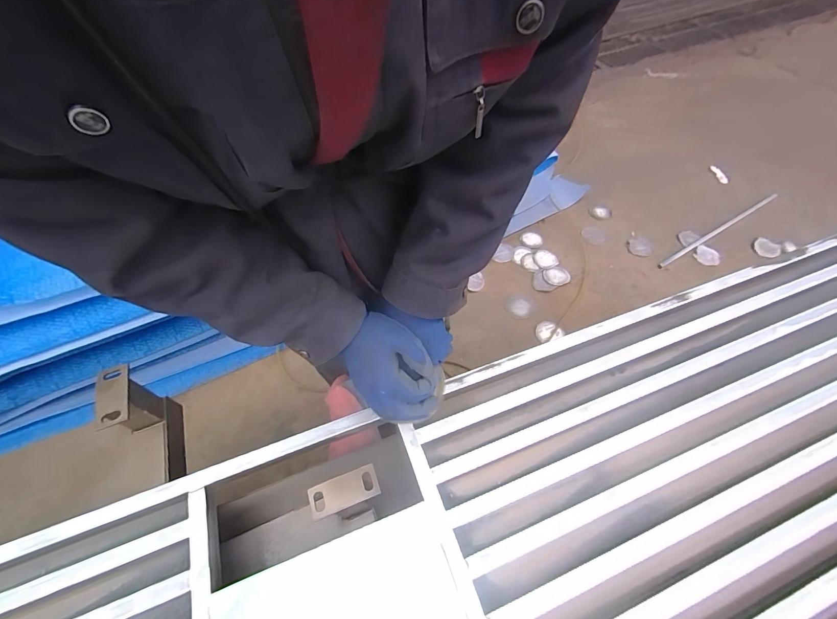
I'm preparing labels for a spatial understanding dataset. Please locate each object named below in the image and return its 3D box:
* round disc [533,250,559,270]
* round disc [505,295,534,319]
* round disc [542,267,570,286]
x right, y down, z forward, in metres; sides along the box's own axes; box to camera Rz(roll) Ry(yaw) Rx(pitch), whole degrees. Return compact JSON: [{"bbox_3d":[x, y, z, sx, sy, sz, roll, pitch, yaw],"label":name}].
[{"bbox_3d":[0.560,-0.223,1.606,0.094,0.015,0.105,-25,60,-15],"label":"round disc"},{"bbox_3d":[0.414,-0.013,1.473,0.119,0.009,0.106,-32,62,-18],"label":"round disc"},{"bbox_3d":[0.593,-0.140,1.556,0.108,0.022,0.086,-12,57,-7],"label":"round disc"}]

